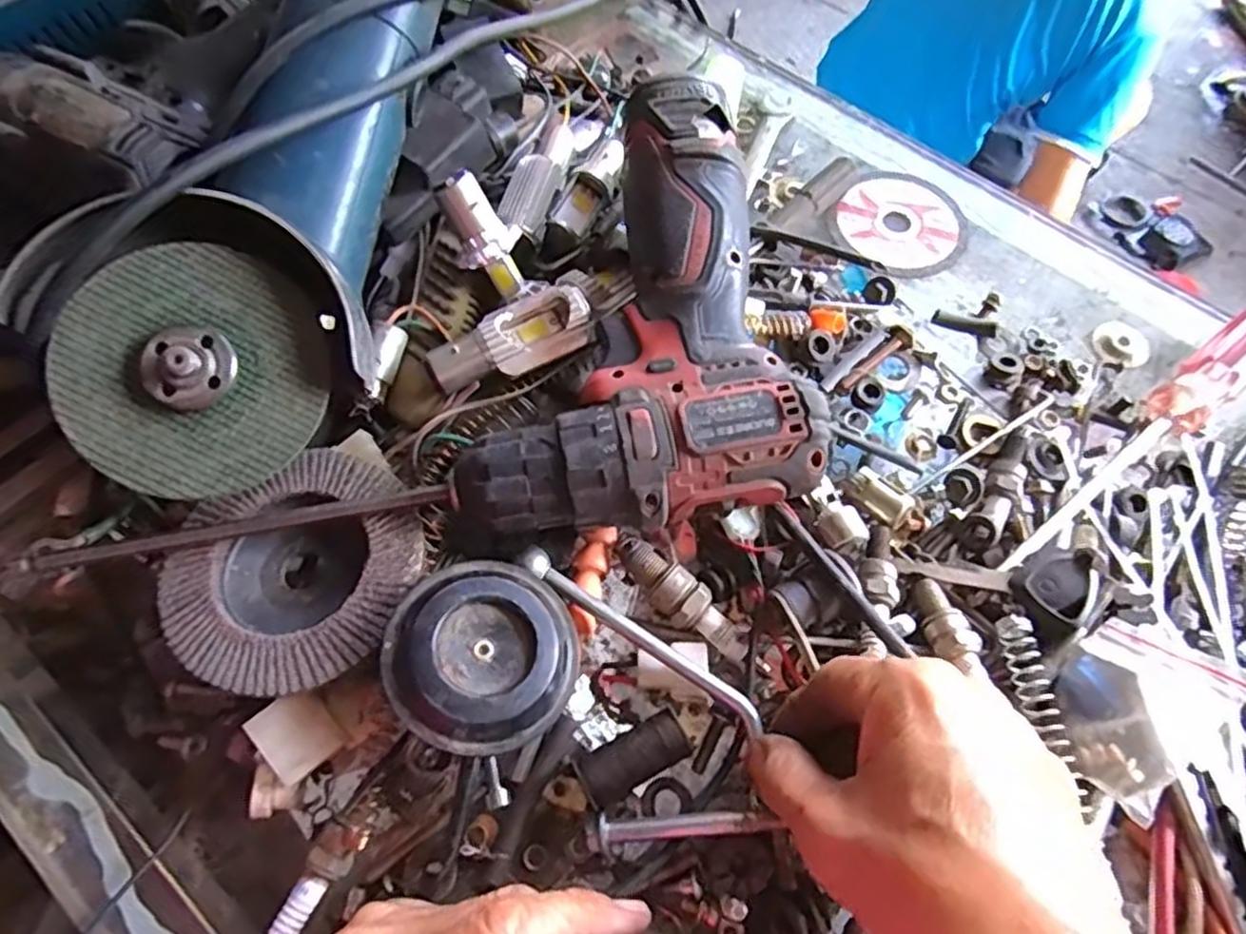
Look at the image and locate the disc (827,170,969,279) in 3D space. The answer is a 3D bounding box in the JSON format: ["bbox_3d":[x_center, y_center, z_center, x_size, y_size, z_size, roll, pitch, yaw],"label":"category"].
[{"bbox_3d":[0.152,-0.136,0.399,0.078,0.005,0.074,1,63,-1],"label":"disc"}]

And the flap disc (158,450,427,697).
[{"bbox_3d":[-0.125,0.042,0.276,0.094,0.015,0.086,0,66,0],"label":"flap disc"}]

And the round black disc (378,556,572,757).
[{"bbox_3d":[-0.051,0.066,0.256,0.066,0.018,0.066,5,66,-12],"label":"round black disc"}]

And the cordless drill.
[{"bbox_3d":[0.002,-0.069,0.312,0.140,0.066,0.201,-3,66,-1],"label":"cordless drill"}]

